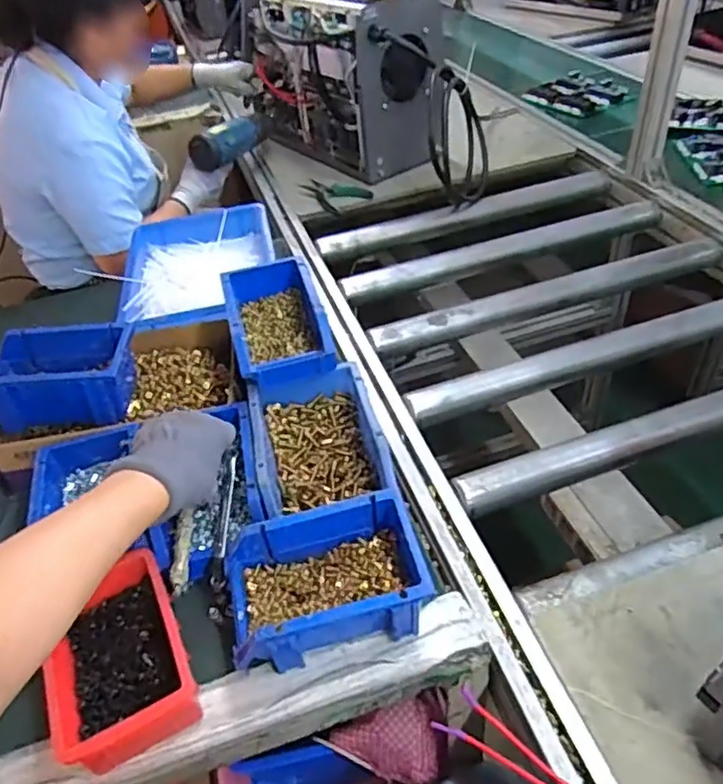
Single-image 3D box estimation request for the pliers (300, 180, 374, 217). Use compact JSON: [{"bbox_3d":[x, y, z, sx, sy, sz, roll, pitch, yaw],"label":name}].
[{"bbox_3d":[-0.066,-0.399,1.230,0.094,0.025,0.161,-35,49,-27],"label":"pliers"}]

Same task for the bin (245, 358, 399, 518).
[{"bbox_3d":[-0.043,0.051,0.621,0.119,0.066,0.162,-13,42,-6],"label":"bin"}]

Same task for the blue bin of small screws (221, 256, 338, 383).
[{"bbox_3d":[-0.095,-0.083,0.695,0.098,0.059,0.161,-14,43,-8],"label":"blue bin of small screws"}]

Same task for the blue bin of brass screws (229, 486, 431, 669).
[{"bbox_3d":[-0.031,0.158,0.517,0.157,0.068,0.107,-13,42,-6],"label":"blue bin of brass screws"}]

